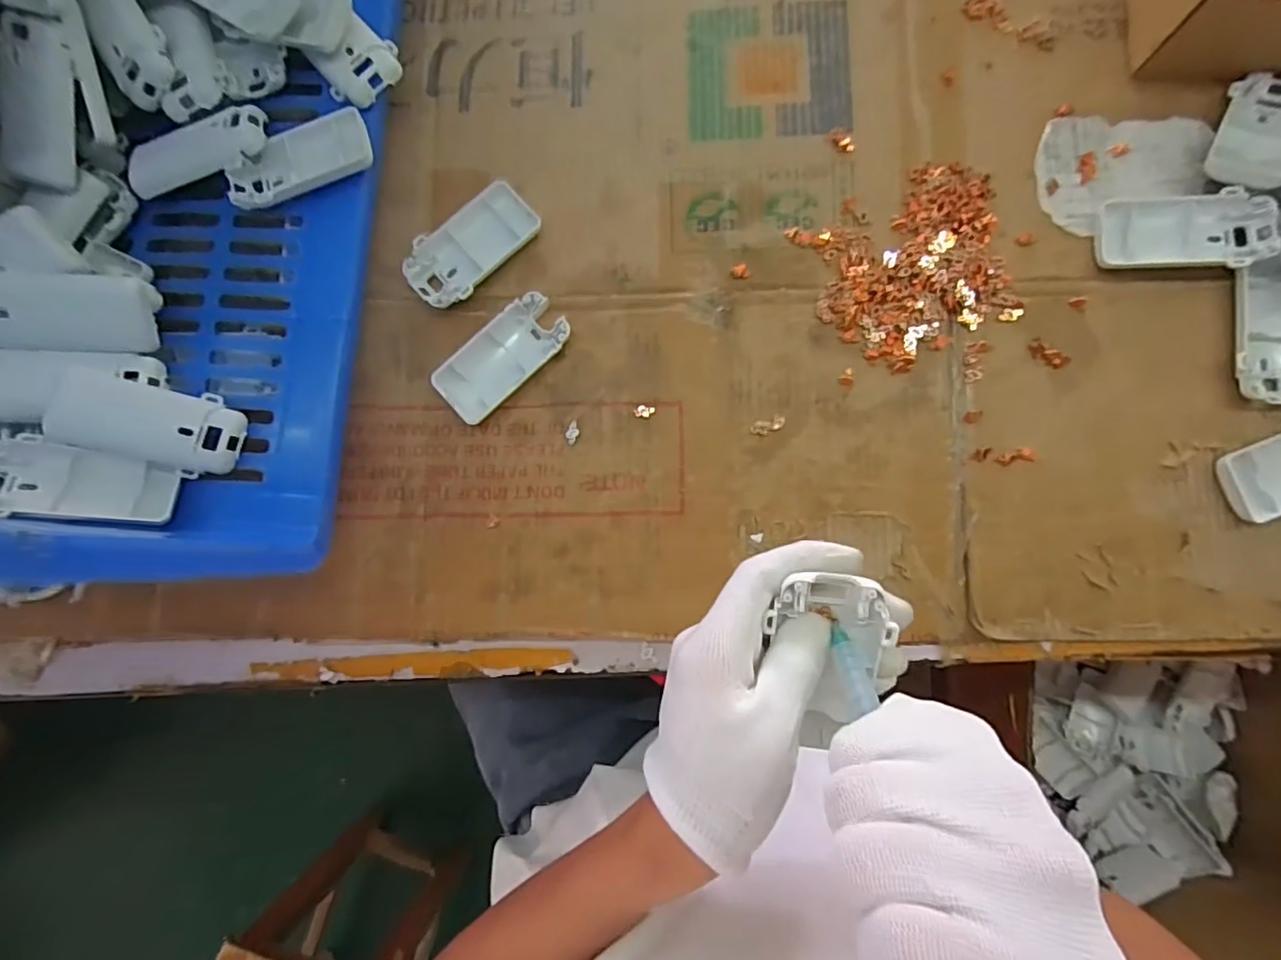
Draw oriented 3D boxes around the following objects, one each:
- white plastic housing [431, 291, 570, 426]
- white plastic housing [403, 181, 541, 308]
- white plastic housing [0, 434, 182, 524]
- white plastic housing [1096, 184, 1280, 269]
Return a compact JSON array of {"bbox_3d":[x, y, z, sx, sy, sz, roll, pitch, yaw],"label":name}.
[{"bbox_3d":[-0.095,-0.084,0.400,0.096,0.014,0.045,-42,83,0],"label":"white plastic housing"},{"bbox_3d":[-0.120,-0.165,0.408,0.050,0.019,0.098,43,90,7],"label":"white plastic housing"},{"bbox_3d":[-0.333,0.001,0.339,0.096,0.027,0.040,12,85,-29],"label":"white plastic housing"},{"bbox_3d":[0.351,-0.160,0.374,0.094,0.024,0.049,0,85,5],"label":"white plastic housing"}]

